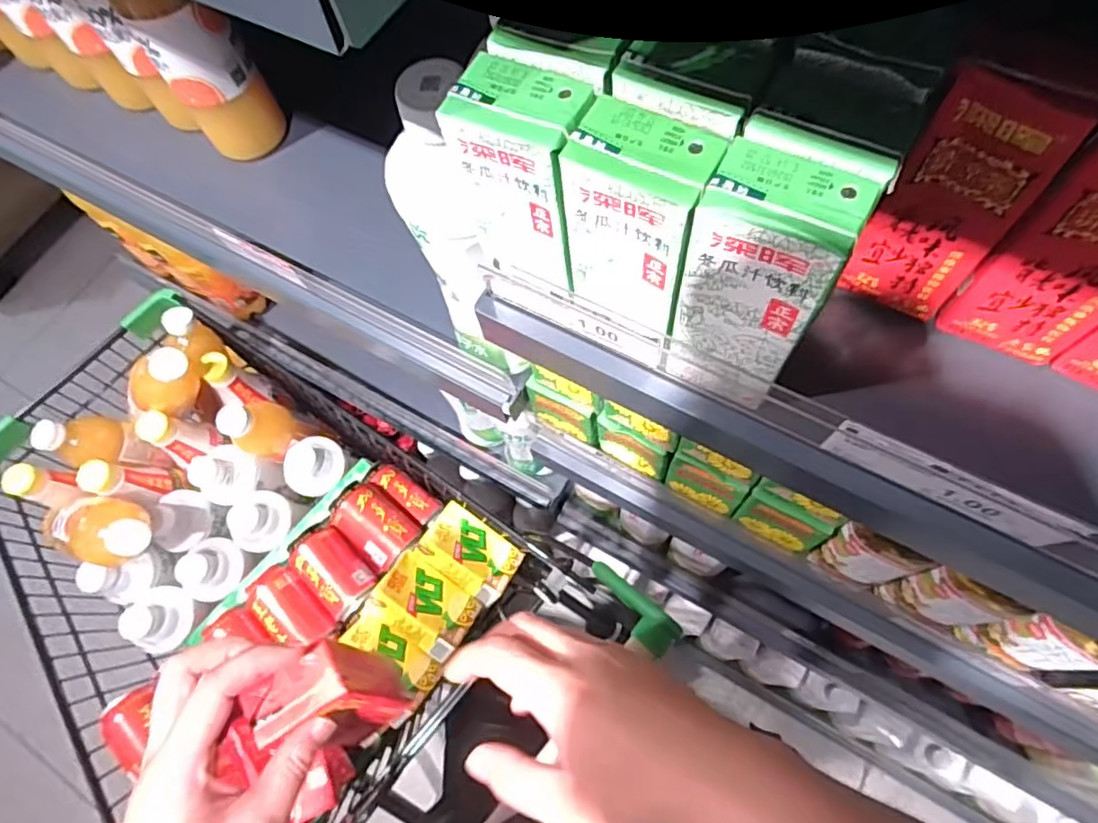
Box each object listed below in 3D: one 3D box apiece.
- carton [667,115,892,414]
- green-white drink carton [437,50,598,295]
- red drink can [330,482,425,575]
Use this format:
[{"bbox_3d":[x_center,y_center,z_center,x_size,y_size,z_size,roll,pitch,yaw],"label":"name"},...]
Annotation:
[{"bbox_3d":[0.091,-0.059,0.273,0.059,0.124,0.053,28,74,10],"label":"carton"},{"bbox_3d":[-0.010,-0.107,0.289,0.061,0.093,0.041,25,73,10],"label":"green-white drink carton"},{"bbox_3d":[-0.215,0.148,0.777,0.102,0.068,0.072,41,77,14],"label":"red drink can"}]

